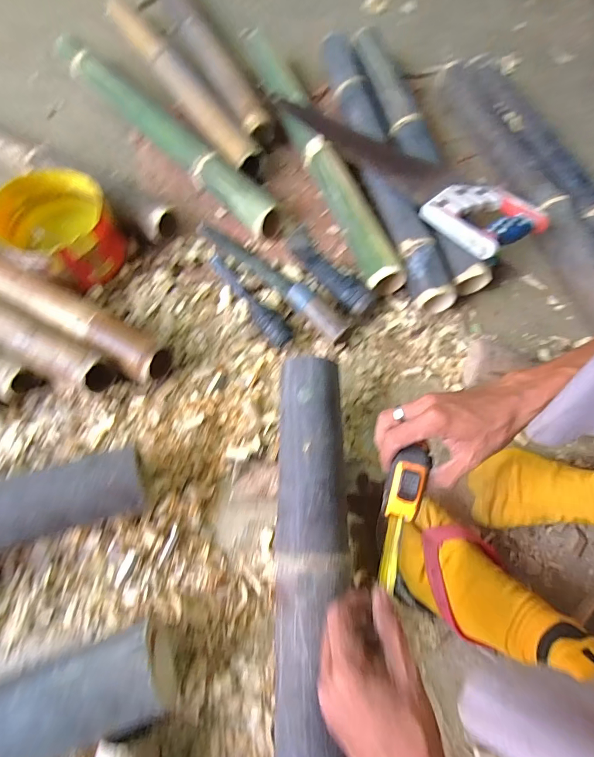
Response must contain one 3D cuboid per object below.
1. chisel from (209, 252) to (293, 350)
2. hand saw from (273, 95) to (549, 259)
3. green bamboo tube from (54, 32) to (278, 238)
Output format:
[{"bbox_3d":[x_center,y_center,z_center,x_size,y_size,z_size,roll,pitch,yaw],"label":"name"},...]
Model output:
[{"bbox_3d":[-0.074,-0.125,0.563,0.032,0.028,0.194,-33,73,-15],"label":"chisel"},{"bbox_3d":[0.159,-0.366,0.610,0.117,0.046,0.494,-39,74,-16],"label":"hand saw"},{"bbox_3d":[-0.258,-0.474,0.685,0.075,0.057,0.653,-40,75,-17],"label":"green bamboo tube"}]

